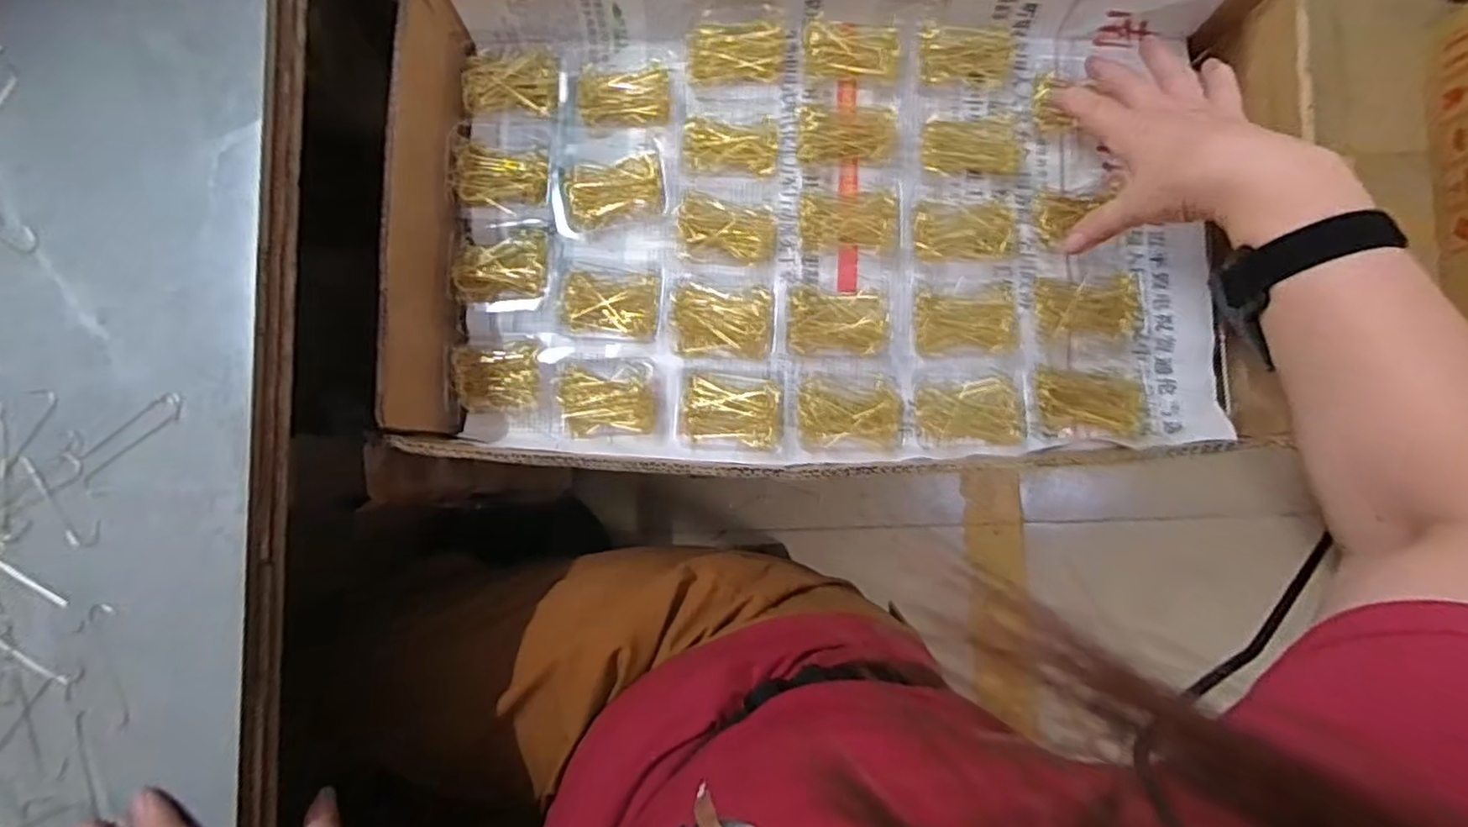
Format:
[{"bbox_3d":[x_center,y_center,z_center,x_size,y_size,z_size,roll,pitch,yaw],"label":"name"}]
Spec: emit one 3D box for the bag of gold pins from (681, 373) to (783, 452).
[{"bbox_3d":[-0.001,-0.002,0.477,0.069,0.020,0.051,7,85,1],"label":"bag of gold pins"}]

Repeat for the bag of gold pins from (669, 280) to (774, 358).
[{"bbox_3d":[-0.009,-0.068,0.482,0.071,0.023,0.050,4,85,1],"label":"bag of gold pins"}]

